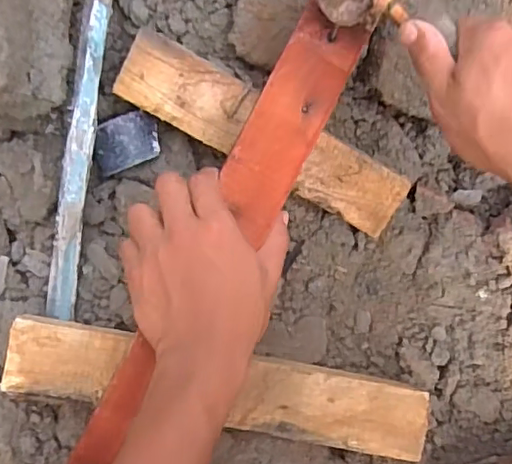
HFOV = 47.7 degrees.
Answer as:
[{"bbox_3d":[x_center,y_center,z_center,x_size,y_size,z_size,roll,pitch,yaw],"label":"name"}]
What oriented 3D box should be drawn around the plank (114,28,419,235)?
[{"bbox_3d":[0.009,-0.077,0.476,0.251,0.019,0.053,28,82,-13],"label":"plank"}]

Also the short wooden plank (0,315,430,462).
[{"bbox_3d":[-0.023,0.121,0.453,0.323,0.035,0.055,14,85,-15],"label":"short wooden plank"}]

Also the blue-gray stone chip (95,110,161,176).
[{"bbox_3d":[-0.108,-0.074,0.482,0.054,0.020,0.039,-25,95,-14],"label":"blue-gray stone chip"}]

